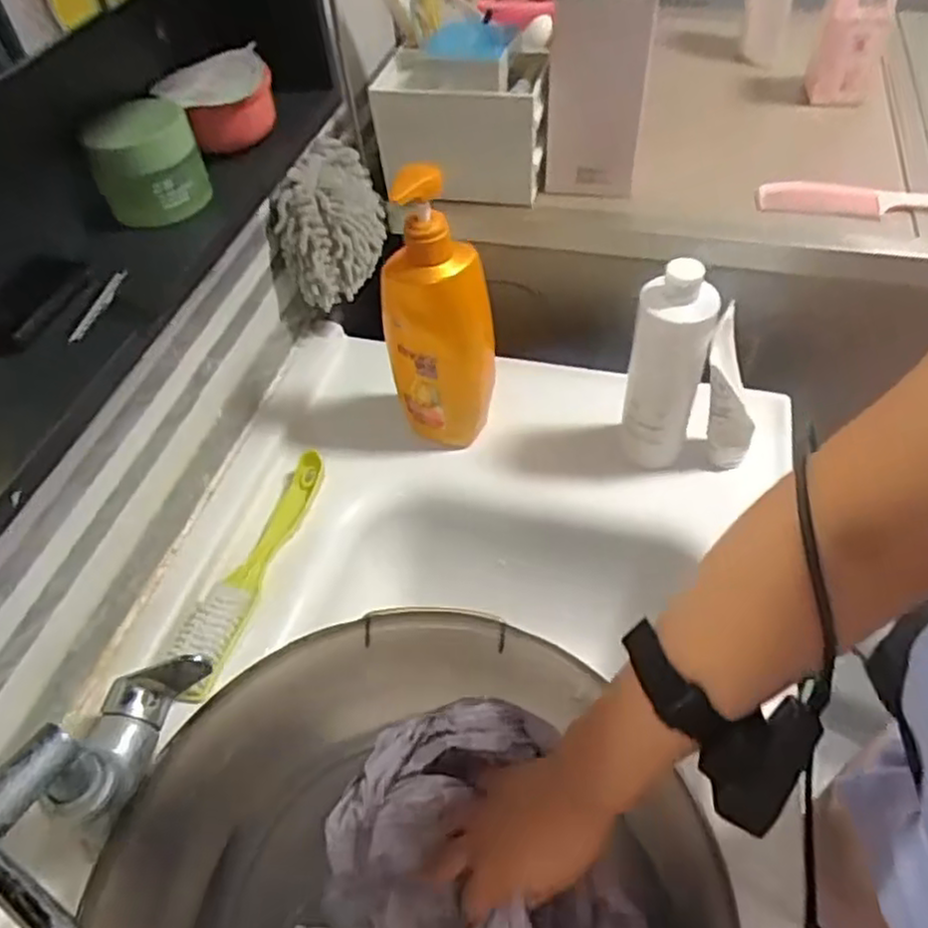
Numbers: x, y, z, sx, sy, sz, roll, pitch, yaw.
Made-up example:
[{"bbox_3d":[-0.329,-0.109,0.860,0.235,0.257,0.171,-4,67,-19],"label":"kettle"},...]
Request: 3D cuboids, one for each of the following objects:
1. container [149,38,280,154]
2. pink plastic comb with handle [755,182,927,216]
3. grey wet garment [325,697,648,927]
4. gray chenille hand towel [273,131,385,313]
[{"bbox_3d":[-0.157,-0.236,0.469,0.067,0.044,0.059,-28,53,-17],"label":"container"},{"bbox_3d":[0.393,-0.252,0.680,0.213,0.010,0.041,7,65,14],"label":"pink plastic comb with handle"},{"bbox_3d":[0.004,0.269,0.473,0.190,0.068,0.217,-13,50,-6],"label":"grey wet garment"},{"bbox_3d":[-0.123,-0.235,0.688,0.052,0.124,0.121,20,54,20],"label":"gray chenille hand towel"}]

